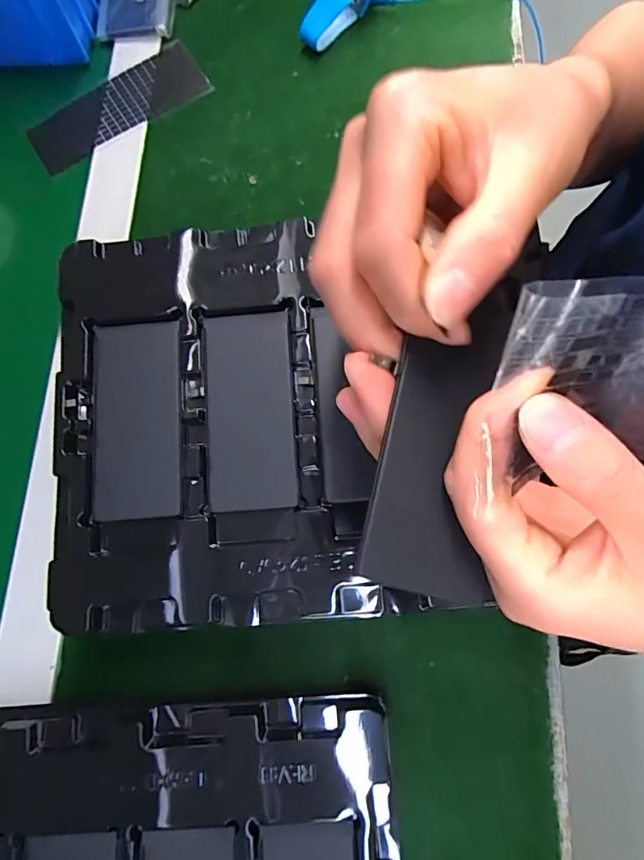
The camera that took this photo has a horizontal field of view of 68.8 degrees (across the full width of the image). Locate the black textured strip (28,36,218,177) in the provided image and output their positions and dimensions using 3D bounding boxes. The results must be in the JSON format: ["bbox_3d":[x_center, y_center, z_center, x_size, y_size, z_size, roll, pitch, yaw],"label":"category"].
[{"bbox_3d":[-0.167,-0.262,0.381,0.146,0.008,0.059,-33,77,-1],"label":"black textured strip"}]

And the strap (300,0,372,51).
[{"bbox_3d":[0.015,-0.332,0.367,0.062,0.044,0.017,-36,77,-6],"label":"strap"}]

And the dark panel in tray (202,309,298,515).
[{"bbox_3d":[-0.040,-0.012,0.256,0.048,0.009,0.108,-3,75,-1],"label":"dark panel in tray"}]

